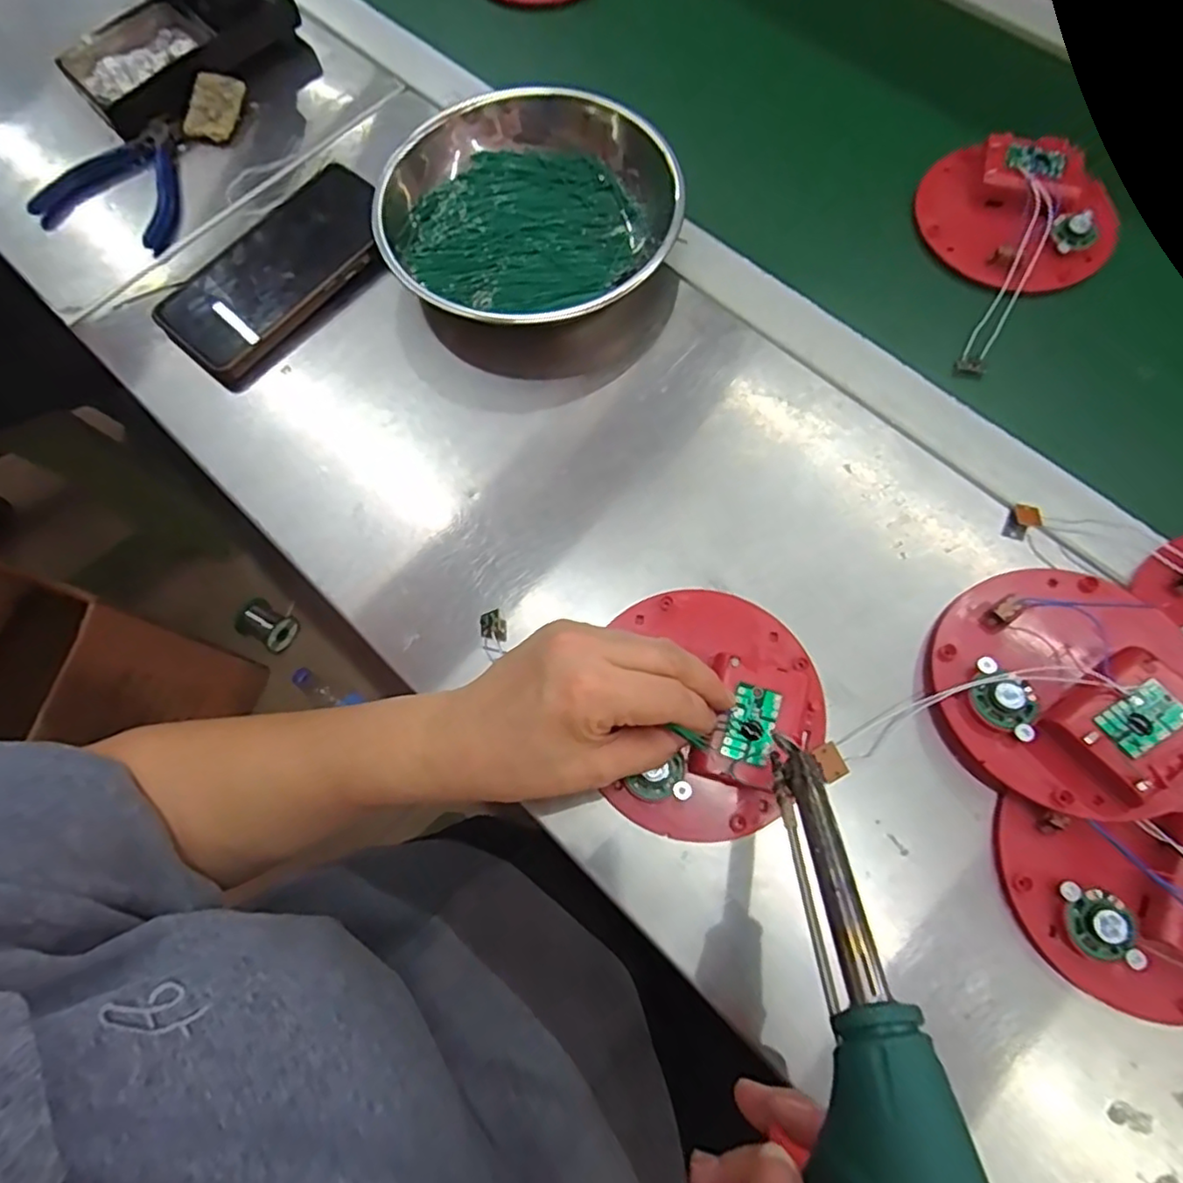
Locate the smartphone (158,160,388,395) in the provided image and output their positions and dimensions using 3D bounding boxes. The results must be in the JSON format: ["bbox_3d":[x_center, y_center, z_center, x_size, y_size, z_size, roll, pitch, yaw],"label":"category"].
[{"bbox_3d":[-0.202,-0.209,0.421,0.083,0.020,0.158,41,78,14],"label":"smartphone"}]

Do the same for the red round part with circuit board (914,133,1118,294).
[{"bbox_3d":[0.272,-0.250,0.417,0.105,0.024,0.122,-22,72,-5],"label":"red round part with circuit board"}]

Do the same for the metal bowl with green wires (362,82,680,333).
[{"bbox_3d":[-0.041,-0.245,0.415,0.191,0.048,0.188,-13,72,-2],"label":"metal bowl with green wires"}]

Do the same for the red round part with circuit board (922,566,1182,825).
[{"bbox_3d":[0.233,0.043,0.310,0.117,0.036,0.120,-1,72,2],"label":"red round part with circuit board"}]

